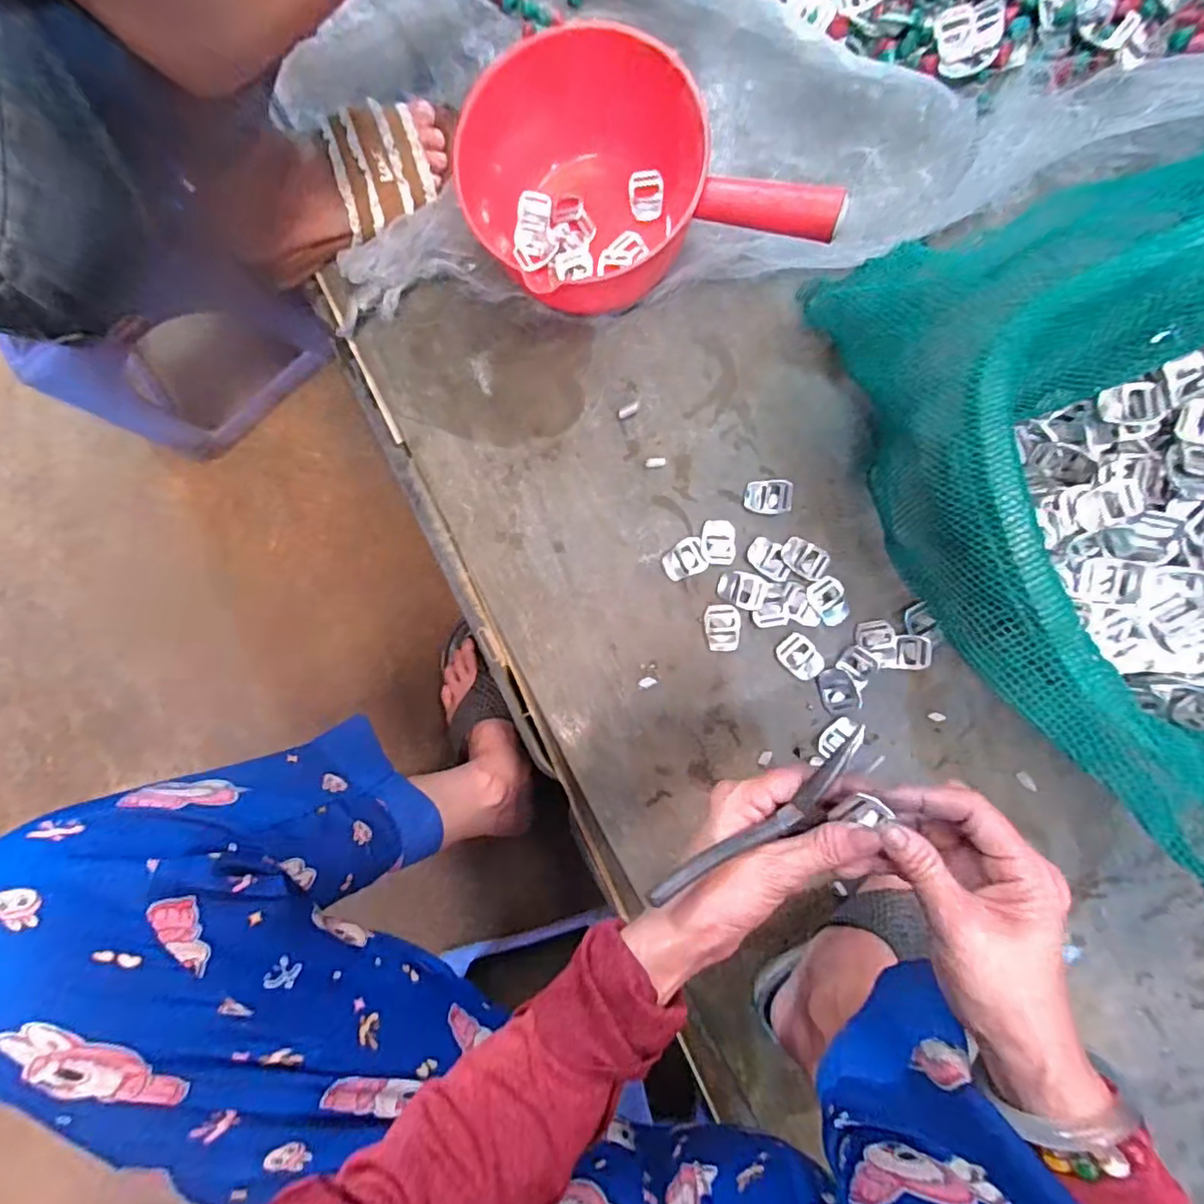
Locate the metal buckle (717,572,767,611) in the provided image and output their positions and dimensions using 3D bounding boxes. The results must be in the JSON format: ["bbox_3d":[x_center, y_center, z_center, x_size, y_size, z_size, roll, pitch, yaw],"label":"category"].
[{"bbox_3d":[0.118,-0.011,0.494,0.039,0.004,0.030,19,94,9],"label":"metal buckle"}]

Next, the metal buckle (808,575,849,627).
[{"bbox_3d":[0.189,-0.001,0.484,0.028,0.004,0.040,-26,87,9],"label":"metal buckle"}]

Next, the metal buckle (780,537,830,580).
[{"bbox_3d":[0.169,-0.037,0.490,0.038,0.004,0.027,29,96,8],"label":"metal buckle"}]

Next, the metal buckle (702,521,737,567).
[{"bbox_3d":[0.099,-0.051,0.495,0.028,0.008,0.037,6,92,9],"label":"metal buckle"}]

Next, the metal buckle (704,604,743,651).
[{"bbox_3d":[0.103,0.022,0.498,0.031,0.004,0.040,6,92,9],"label":"metal buckle"}]

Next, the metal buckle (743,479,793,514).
[{"bbox_3d":[0.140,-0.089,0.493,0.039,0.009,0.030,3,92,10],"label":"metal buckle"}]

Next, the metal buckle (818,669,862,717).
[{"bbox_3d":[0.198,0.075,0.486,0.029,0.006,0.039,-15,89,10],"label":"metal buckle"}]

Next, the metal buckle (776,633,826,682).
[{"bbox_3d":[0.167,0.046,0.490,0.029,0.004,0.038,-43,84,8],"label":"metal buckle"}]

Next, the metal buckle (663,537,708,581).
[{"bbox_3d":[0.070,-0.036,0.500,0.035,0.004,0.030,-21,88,9],"label":"metal buckle"}]

